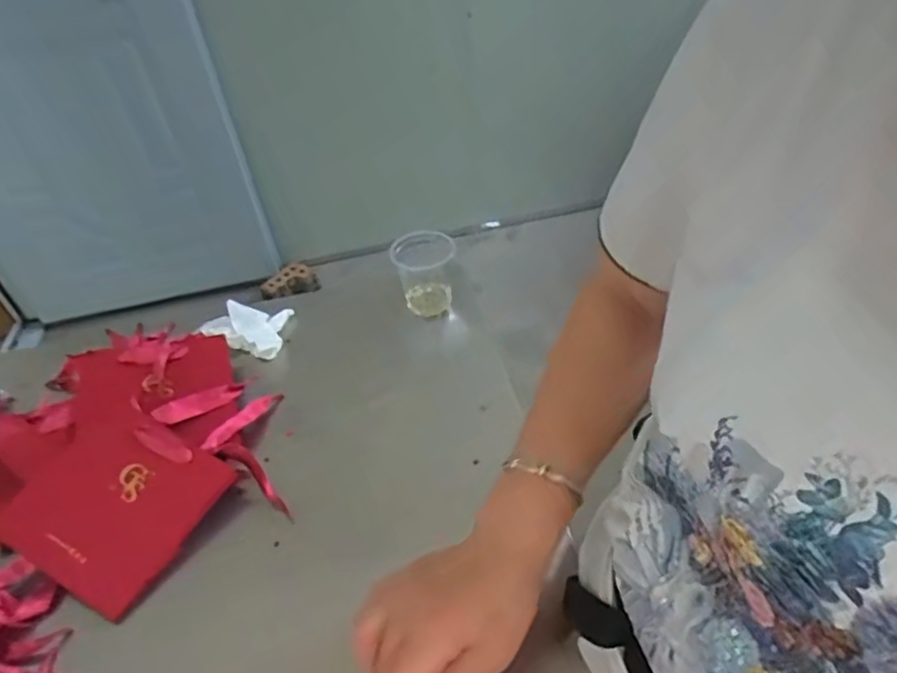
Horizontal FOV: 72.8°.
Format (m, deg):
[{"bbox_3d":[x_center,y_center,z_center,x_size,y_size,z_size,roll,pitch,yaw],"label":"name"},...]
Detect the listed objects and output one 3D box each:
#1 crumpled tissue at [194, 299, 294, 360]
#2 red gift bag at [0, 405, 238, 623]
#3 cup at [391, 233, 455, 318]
[{"bbox_3d":[-0.225,-0.011,0.692,0.102,0.018,0.073,12,46,20],"label":"crumpled tissue"},{"bbox_3d":[-0.288,0.139,0.520,0.151,0.019,0.140,26,61,15],"label":"red gift bag"},{"bbox_3d":[-0.025,-0.071,0.691,0.069,0.081,0.063,-4,42,4],"label":"cup"}]

